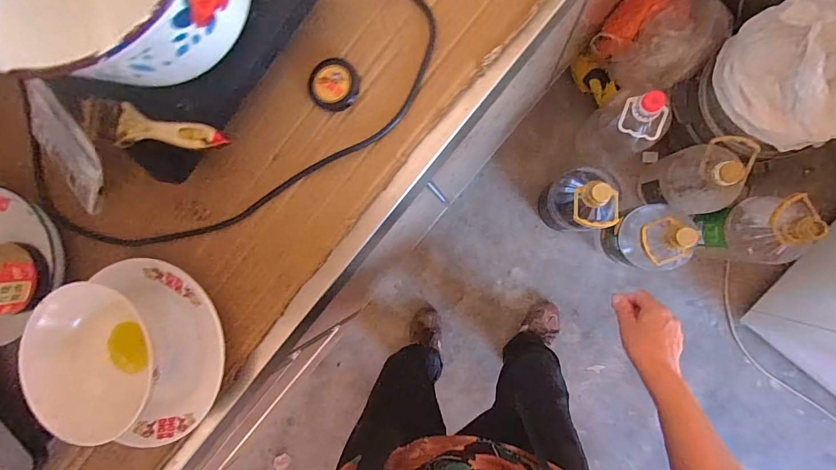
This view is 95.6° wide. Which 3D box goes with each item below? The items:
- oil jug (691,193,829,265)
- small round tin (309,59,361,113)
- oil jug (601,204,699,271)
[{"bbox_3d":[0.764,-0.008,0.889,0.119,0.286,0.144,-43,84,6],"label":"oil jug"},{"bbox_3d":[-0.089,-0.160,0.401,0.053,0.011,0.053,0,90,9],"label":"small round tin"},{"bbox_3d":[0.543,0.006,0.906,0.140,0.294,0.147,-3,90,9],"label":"oil jug"}]

